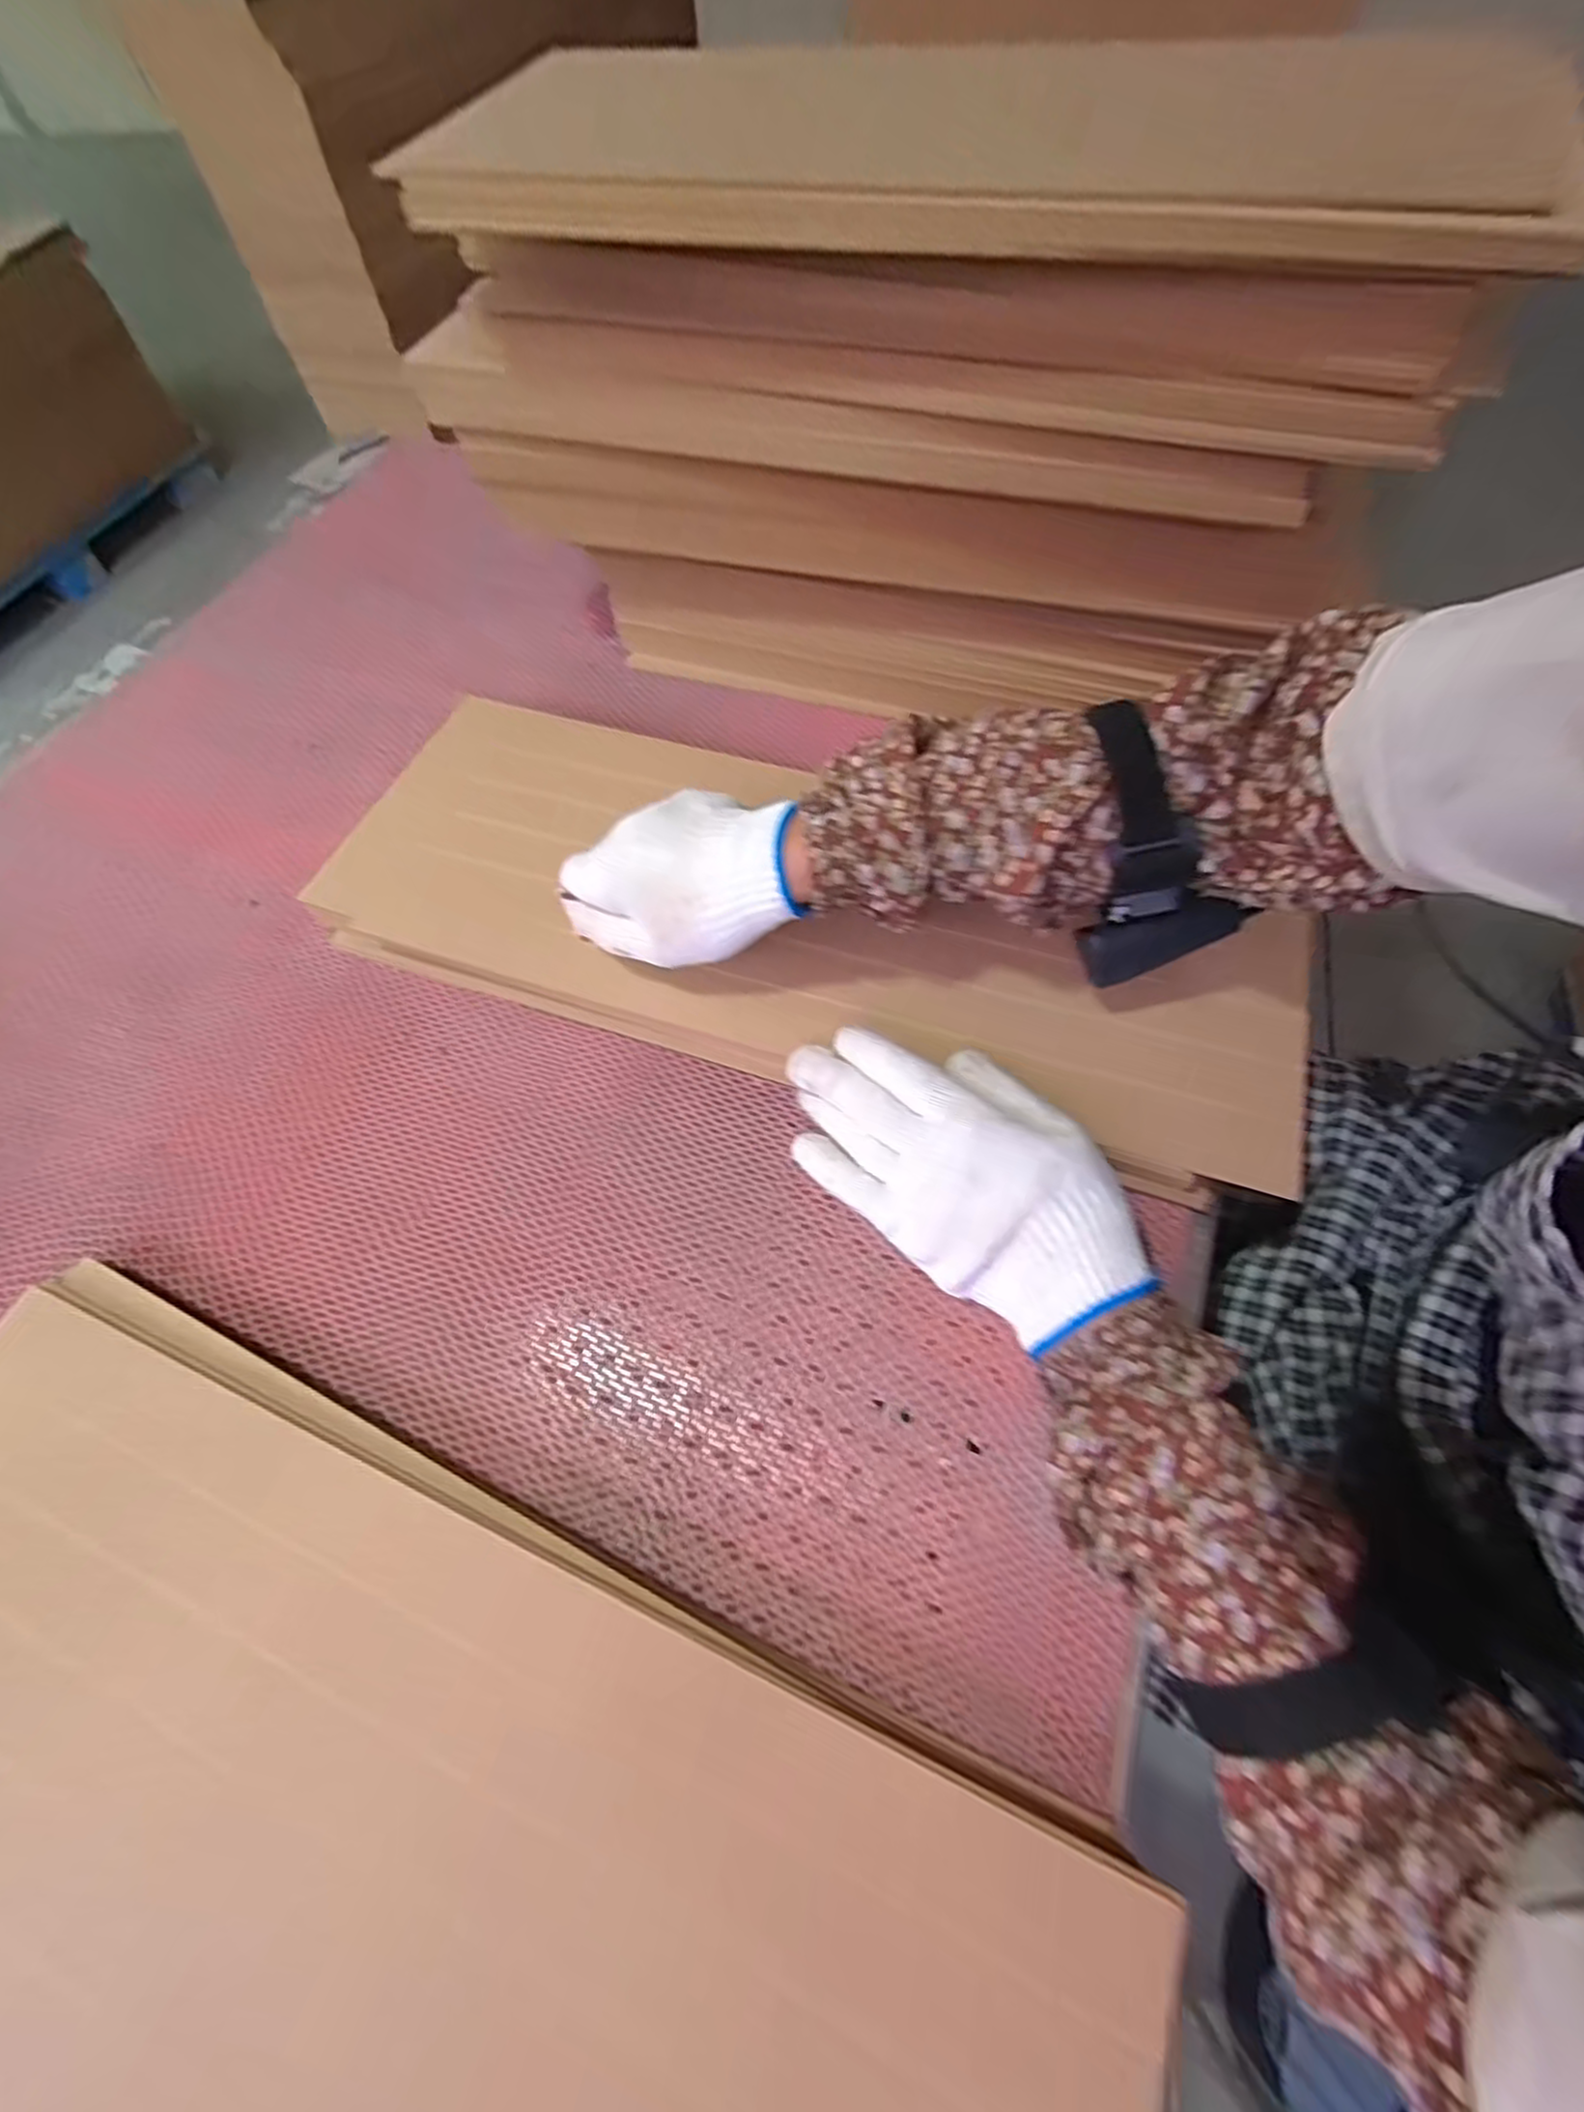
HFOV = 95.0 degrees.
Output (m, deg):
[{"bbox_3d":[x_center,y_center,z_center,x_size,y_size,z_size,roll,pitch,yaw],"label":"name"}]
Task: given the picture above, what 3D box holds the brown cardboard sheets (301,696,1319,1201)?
[{"bbox_3d":[0.001,-0.081,0.434,0.554,0.037,0.202,19,66,12],"label":"brown cardboard sheets"}]

